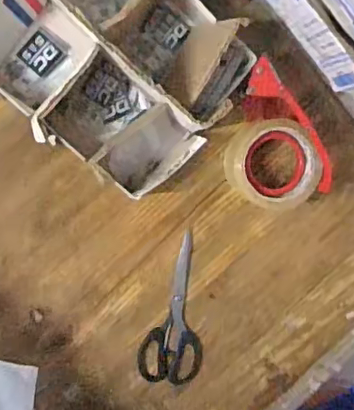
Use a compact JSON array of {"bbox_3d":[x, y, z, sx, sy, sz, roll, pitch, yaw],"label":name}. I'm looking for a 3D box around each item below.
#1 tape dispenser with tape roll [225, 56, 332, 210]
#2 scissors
[{"bbox_3d":[0.099,-0.067,0.651,0.104,0.061,0.162,-37,99,-4],"label":"tape dispenser with tape roll"},{"bbox_3d":[-0.005,0.128,0.684,0.074,0.008,0.181,2,94,-9],"label":"scissors"}]

